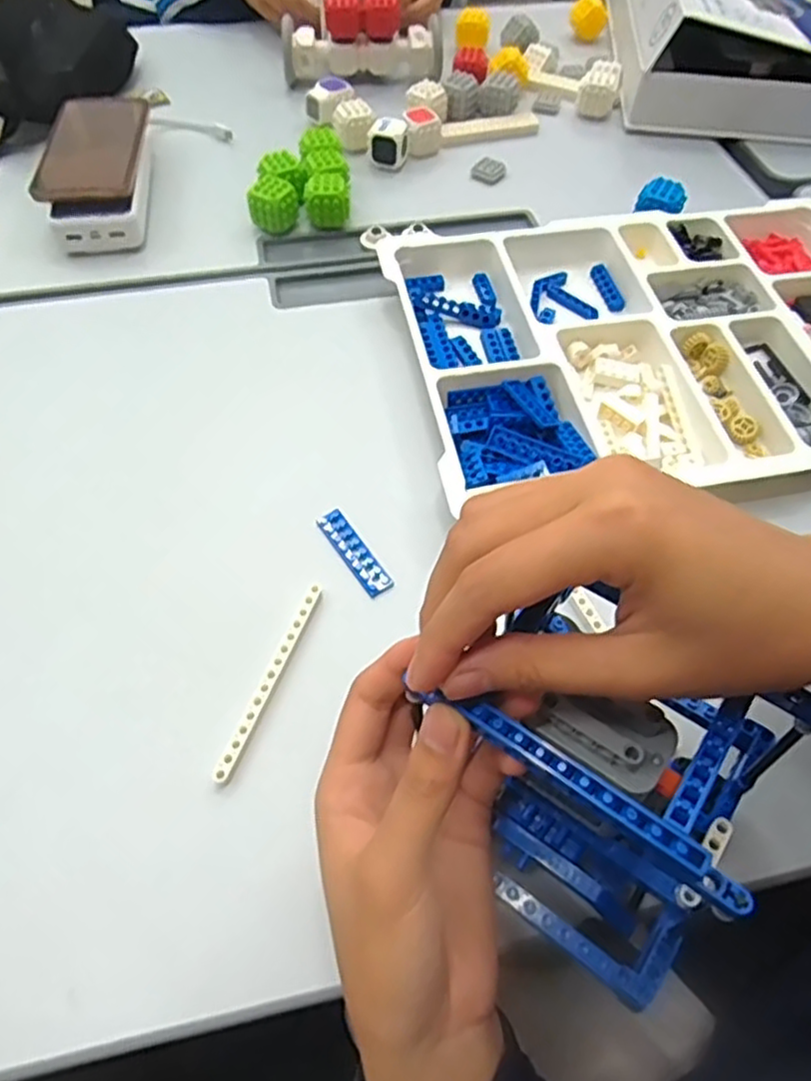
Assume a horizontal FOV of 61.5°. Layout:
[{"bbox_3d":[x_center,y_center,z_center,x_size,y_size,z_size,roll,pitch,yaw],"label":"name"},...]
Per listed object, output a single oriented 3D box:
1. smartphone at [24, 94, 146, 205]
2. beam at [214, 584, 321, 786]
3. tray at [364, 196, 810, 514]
[{"bbox_3d":[-0.263,-0.338,0.577,0.075,0.013,0.170,-4,56,-5],"label":"smartphone"},{"bbox_3d":[-0.071,0.073,0.368,0.008,0.007,0.116,19,59,10],"label":"beam"},{"bbox_3d":[0.182,-0.162,0.507,0.368,0.032,0.306,-8,58,-7],"label":"tray"}]

